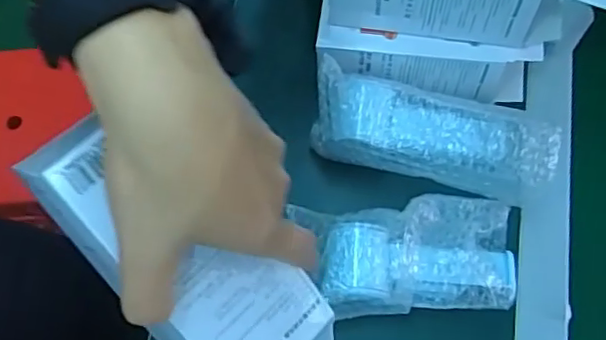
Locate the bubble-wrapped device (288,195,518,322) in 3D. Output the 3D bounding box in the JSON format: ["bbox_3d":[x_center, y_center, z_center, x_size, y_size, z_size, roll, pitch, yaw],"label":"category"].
[{"bbox_3d":[0.085,0.065,0.479,0.169,0.044,0.092,-4,68,2],"label":"bubble-wrapped device"}]

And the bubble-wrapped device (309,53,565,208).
[{"bbox_3d":[0.109,-0.033,0.513,0.202,0.053,0.077,14,70,9],"label":"bubble-wrapped device"}]

